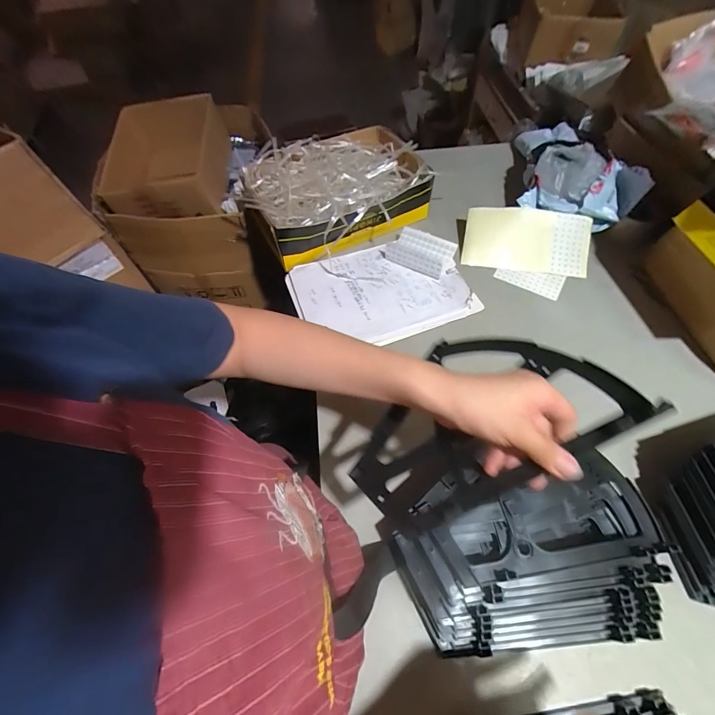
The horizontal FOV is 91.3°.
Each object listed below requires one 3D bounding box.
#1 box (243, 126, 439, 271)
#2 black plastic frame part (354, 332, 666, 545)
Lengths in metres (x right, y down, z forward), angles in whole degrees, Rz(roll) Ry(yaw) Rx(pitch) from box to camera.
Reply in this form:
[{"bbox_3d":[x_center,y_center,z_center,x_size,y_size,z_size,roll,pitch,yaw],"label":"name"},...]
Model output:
[{"bbox_3d":[-0.045,-0.358,0.754,0.355,0.106,0.269,-25,62,-12],"label":"box"},{"bbox_3d":[0.117,0.054,0.371,0.270,0.013,0.183,-27,43,2],"label":"black plastic frame part"}]

